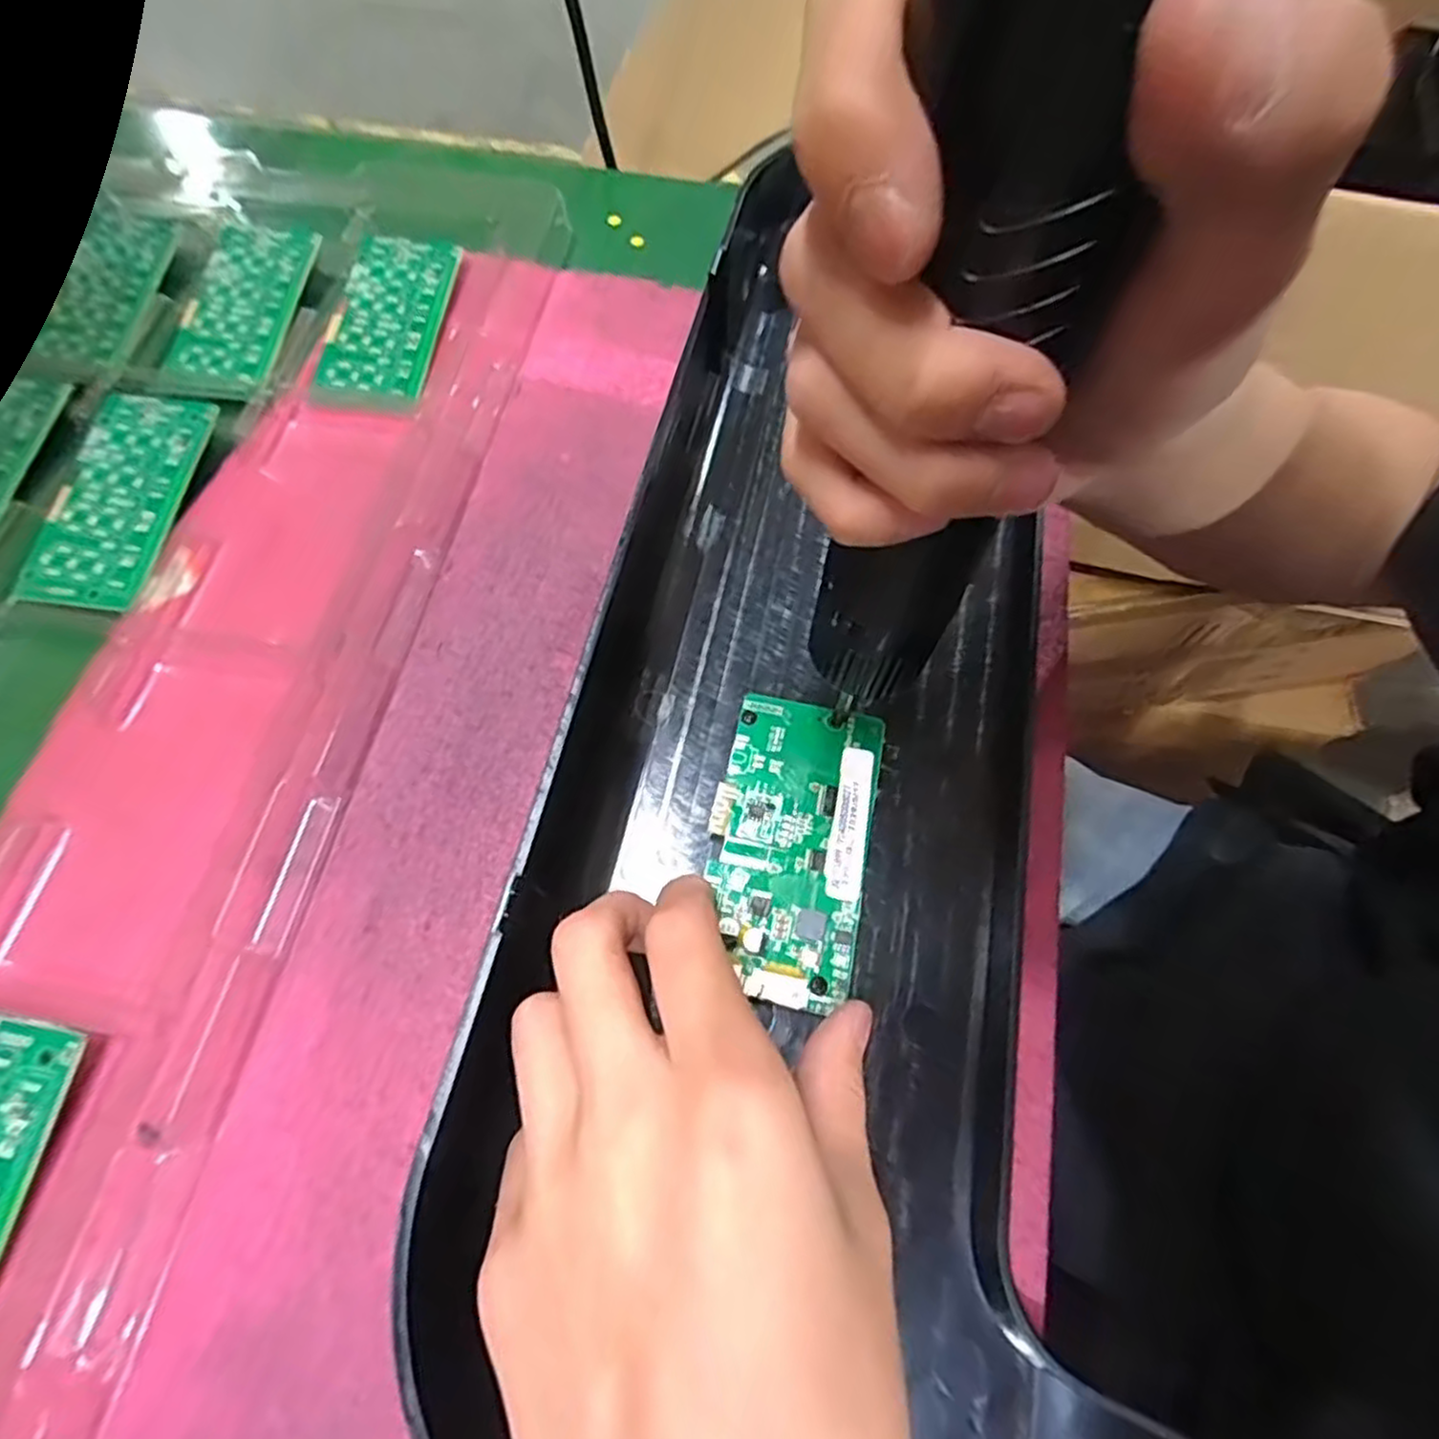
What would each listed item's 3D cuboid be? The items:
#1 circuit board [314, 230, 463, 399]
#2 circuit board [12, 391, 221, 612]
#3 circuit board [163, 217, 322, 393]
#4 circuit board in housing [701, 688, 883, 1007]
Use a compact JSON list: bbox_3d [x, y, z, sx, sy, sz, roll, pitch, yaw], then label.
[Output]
[{"bbox_3d":[-0.148,-0.184,0.339,0.049,0.010,0.090,5,65,2],"label":"circuit board"},{"bbox_3d":[-0.235,-0.088,0.295,0.047,0.008,0.094,7,65,2],"label":"circuit board"},{"bbox_3d":[-0.218,-0.190,0.343,0.048,0.007,0.098,4,65,1],"label":"circuit board"},{"bbox_3d":[0.022,0.037,0.234,0.048,0.008,0.093,13,66,5],"label":"circuit board in housing"}]

